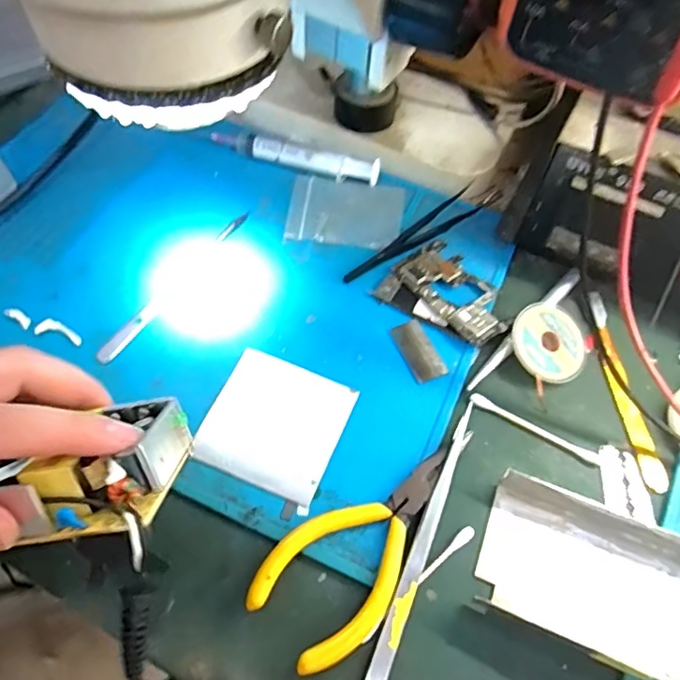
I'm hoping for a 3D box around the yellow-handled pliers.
[{"bbox_3d":[0.012,0.092,0.248,0.107,0.012,0.052,-39,68,-22],"label":"yellow-handled pliers"}]

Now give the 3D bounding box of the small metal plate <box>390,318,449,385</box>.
[{"bbox_3d":[0.044,0.005,0.307,0.019,0.004,0.038,-22,62,-14],"label":"small metal plate"}]

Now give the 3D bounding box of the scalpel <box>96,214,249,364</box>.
[{"bbox_3d":[-0.097,-0.035,0.327,0.012,0.006,0.127,27,62,14],"label":"scalpel"}]

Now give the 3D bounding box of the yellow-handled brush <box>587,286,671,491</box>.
[{"bbox_3d":[0.156,0.024,0.304,0.013,0.004,0.118,-3,59,-3],"label":"yellow-handled brush"}]

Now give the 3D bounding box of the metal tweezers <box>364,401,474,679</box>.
[{"bbox_3d":[0.039,0.090,0.253,0.009,0.010,0.133,22,61,11],"label":"metal tweezers"}]

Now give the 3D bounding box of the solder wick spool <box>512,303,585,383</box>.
[{"bbox_3d":[0.118,0.001,0.307,0.043,0.004,0.044,4,71,-11],"label":"solder wick spool"}]

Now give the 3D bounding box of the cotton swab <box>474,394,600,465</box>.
[{"bbox_3d":[0.103,0.047,0.289,0.071,0.004,0.007,25,62,13],"label":"cotton swab"}]

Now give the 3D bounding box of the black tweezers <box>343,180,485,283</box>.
[{"bbox_3d":[0.047,-0.067,0.350,0.112,0.006,0.017,-33,65,-19],"label":"black tweezers"}]

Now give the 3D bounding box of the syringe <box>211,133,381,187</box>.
[{"bbox_3d":[-0.032,-0.126,0.376,0.120,0.016,0.016,18,60,9],"label":"syringe"}]

